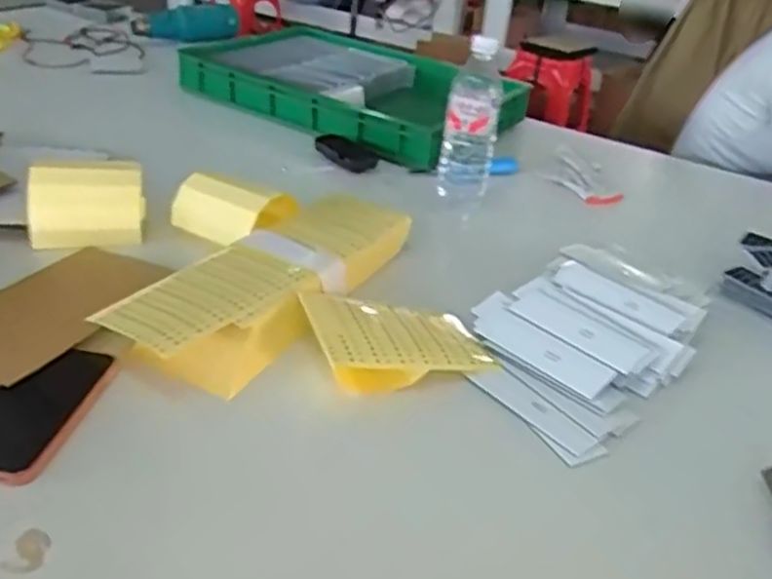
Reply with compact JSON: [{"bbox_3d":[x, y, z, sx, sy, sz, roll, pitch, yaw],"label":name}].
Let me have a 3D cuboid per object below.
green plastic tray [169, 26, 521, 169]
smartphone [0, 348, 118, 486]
[{"bbox_3d":[-0.042,-0.366,1.312,0.522,0.078,0.420,22,35,24],"label":"green plastic tray"},{"bbox_3d":[-0.283,0.096,0.589,0.079,0.014,0.146,11,32,8],"label":"smartphone"}]

